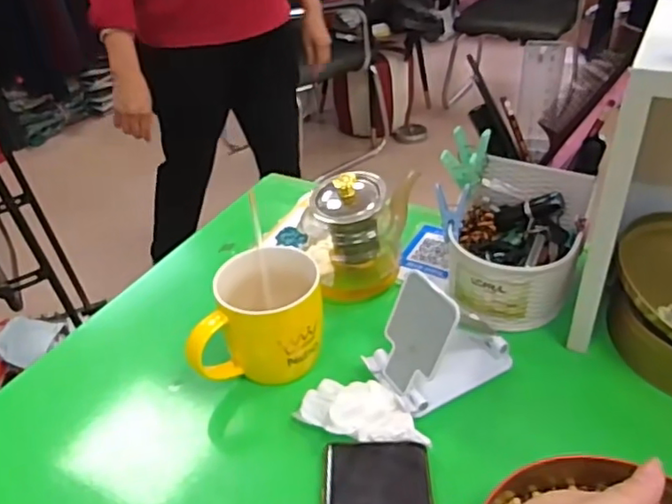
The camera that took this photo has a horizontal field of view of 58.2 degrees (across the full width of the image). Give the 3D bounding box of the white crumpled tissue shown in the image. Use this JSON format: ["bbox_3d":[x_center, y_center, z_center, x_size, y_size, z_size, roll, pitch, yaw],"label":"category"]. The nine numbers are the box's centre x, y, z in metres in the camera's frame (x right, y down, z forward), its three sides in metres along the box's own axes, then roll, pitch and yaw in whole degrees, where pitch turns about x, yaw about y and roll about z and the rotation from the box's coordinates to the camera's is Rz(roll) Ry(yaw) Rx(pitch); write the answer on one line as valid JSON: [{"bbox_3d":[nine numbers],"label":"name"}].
[{"bbox_3d":[0.022,0.120,0.469,0.099,0.021,0.055,7,37,15],"label":"white crumpled tissue"}]

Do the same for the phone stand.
[{"bbox_3d":[0.084,0.064,0.490,0.110,0.096,0.067,-23,40,-25],"label":"phone stand"}]

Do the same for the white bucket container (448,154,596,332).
[{"bbox_3d":[0.165,-0.007,0.561,0.114,0.101,0.119,10,38,19],"label":"white bucket container"}]

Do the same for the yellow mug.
[{"bbox_3d":[-0.068,0.057,0.512,0.109,0.090,0.081,-12,36,-12],"label":"yellow mug"}]

